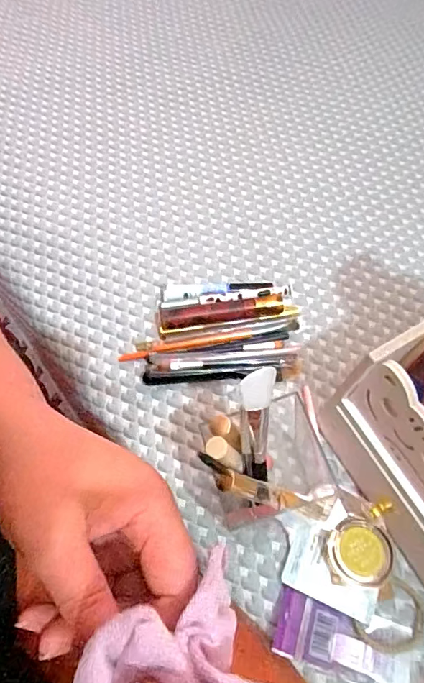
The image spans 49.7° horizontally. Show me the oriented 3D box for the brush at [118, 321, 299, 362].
[{"bbox_3d":[-0.001,0.000,0.437,0.172,0.015,0.013,-8,62,-8],"label":"brush"}]

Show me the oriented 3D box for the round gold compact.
[{"bbox_3d":[0.112,0.161,0.349,0.046,0.020,0.043,1,61,-2],"label":"round gold compact"}]

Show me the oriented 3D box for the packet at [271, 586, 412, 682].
[{"bbox_3d":[0.095,0.216,0.329,0.097,0.010,0.044,17,61,6],"label":"packet"}]

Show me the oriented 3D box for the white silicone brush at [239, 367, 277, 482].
[{"bbox_3d":[0.032,0.068,0.324,0.024,0.103,0.009,-3,20,-5],"label":"white silicone brush"}]

